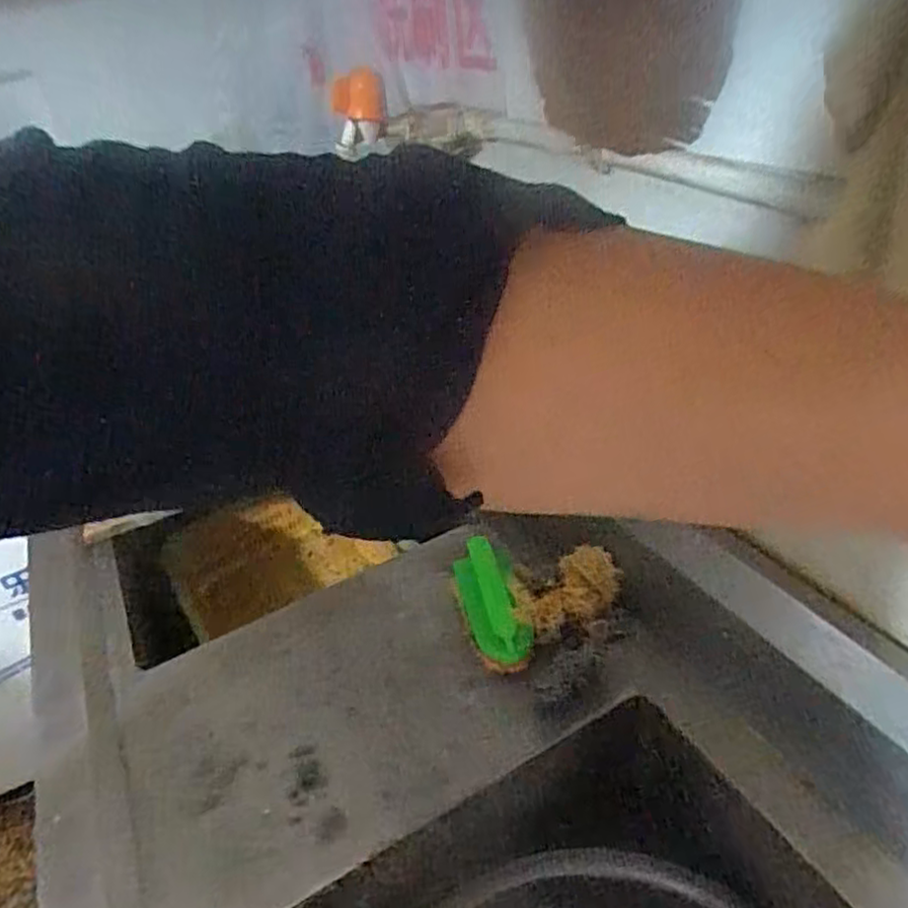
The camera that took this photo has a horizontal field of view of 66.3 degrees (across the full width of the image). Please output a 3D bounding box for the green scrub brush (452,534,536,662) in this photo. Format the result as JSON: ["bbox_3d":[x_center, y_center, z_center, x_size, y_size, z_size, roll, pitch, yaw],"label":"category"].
[{"bbox_3d":[0.037,0.148,0.701,0.052,0.066,0.142,-13,35,-7],"label":"green scrub brush"}]

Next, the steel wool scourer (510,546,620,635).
[{"bbox_3d":[0.106,0.129,0.675,0.104,0.044,0.067,-11,35,-2],"label":"steel wool scourer"}]

